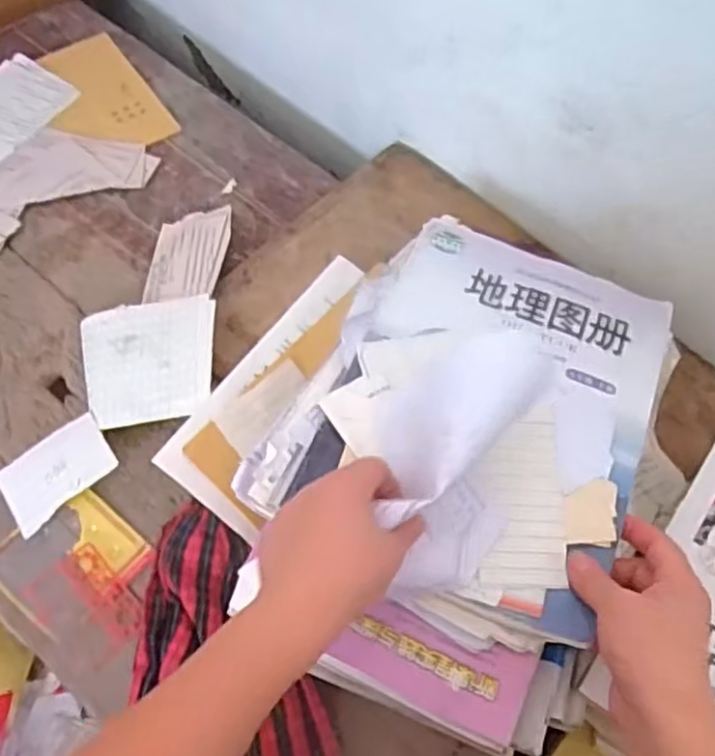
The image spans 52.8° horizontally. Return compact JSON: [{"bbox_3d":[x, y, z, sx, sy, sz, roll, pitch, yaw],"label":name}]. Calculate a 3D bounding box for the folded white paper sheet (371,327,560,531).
[{"bbox_3d":[0.052,0.020,0.444,0.131,0.059,0.075,-39,70,-20],"label":"folded white paper sheet"}]

